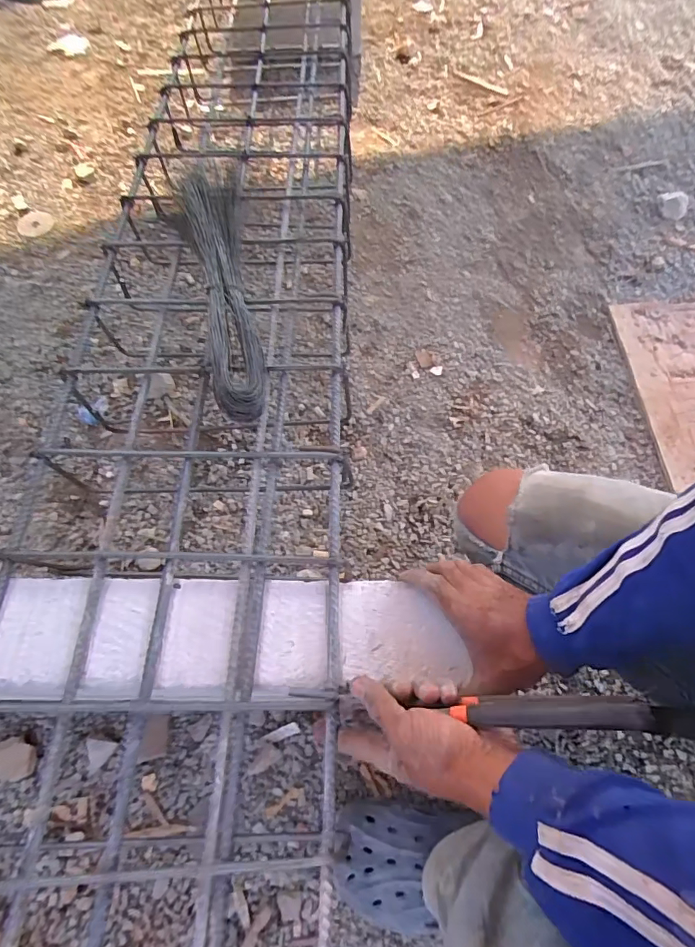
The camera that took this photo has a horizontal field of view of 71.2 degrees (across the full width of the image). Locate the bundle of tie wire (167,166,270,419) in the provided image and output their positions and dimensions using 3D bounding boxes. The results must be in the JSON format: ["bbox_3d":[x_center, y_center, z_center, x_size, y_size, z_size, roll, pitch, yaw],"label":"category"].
[{"bbox_3d":[-0.159,-0.245,0.618,0.084,0.040,0.418,-13,65,-8],"label":"bundle of tie wire"}]

